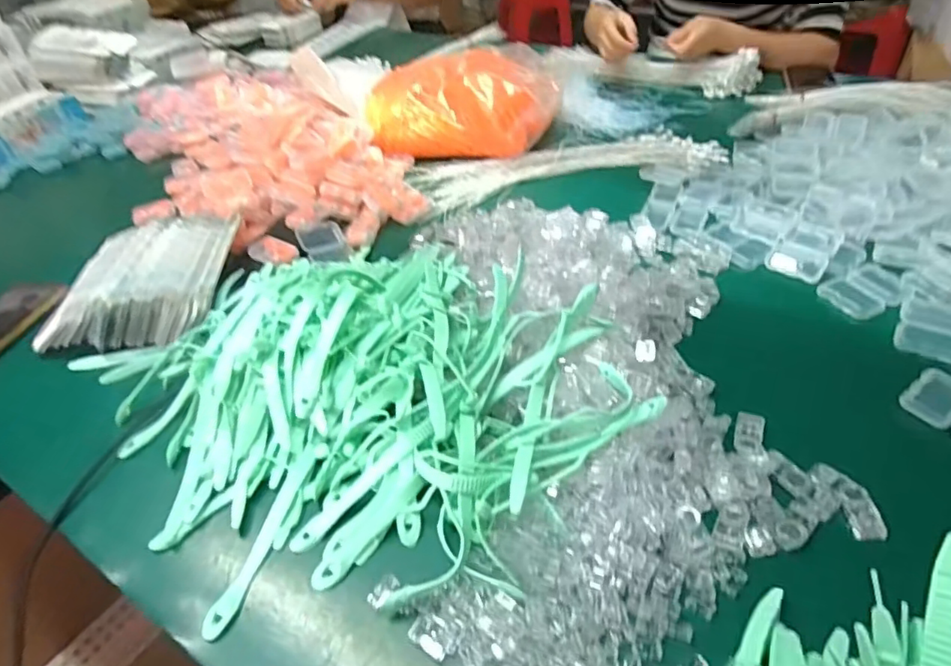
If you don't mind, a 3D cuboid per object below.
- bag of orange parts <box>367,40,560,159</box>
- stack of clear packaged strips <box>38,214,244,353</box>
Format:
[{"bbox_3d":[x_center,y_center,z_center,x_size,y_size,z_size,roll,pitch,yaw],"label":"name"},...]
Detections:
[{"bbox_3d":[-0.014,-0.385,0.919,0.268,0.093,0.277,1,43,9],"label":"bag of orange parts"},{"bbox_3d":[-0.359,-0.060,0.636,0.206,0.055,0.180,2,43,9],"label":"stack of clear packaged strips"}]

